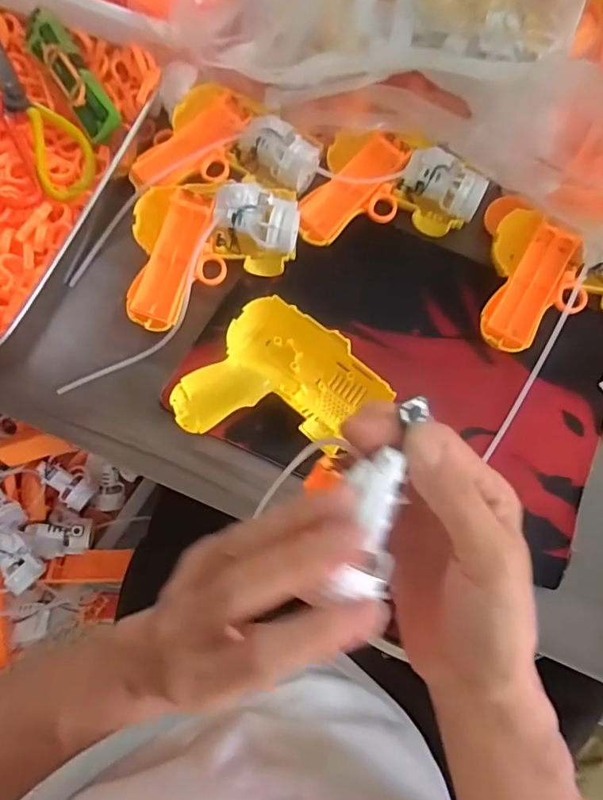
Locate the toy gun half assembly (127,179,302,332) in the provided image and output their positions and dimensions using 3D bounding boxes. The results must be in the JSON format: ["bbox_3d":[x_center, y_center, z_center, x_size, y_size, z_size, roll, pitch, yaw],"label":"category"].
[{"bbox_3d":[-0.069,-0.124,0.399,0.133,0.035,0.136,3,74,0],"label":"toy gun half assembly"}]

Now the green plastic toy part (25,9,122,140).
[{"bbox_3d":[-0.186,-0.262,0.404,0.029,0.016,0.108,-32,89,-9],"label":"green plastic toy part"}]

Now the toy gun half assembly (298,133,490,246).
[{"bbox_3d":[0.071,-0.184,0.417,0.145,0.030,0.093,-5,74,-2],"label":"toy gun half assembly"}]

